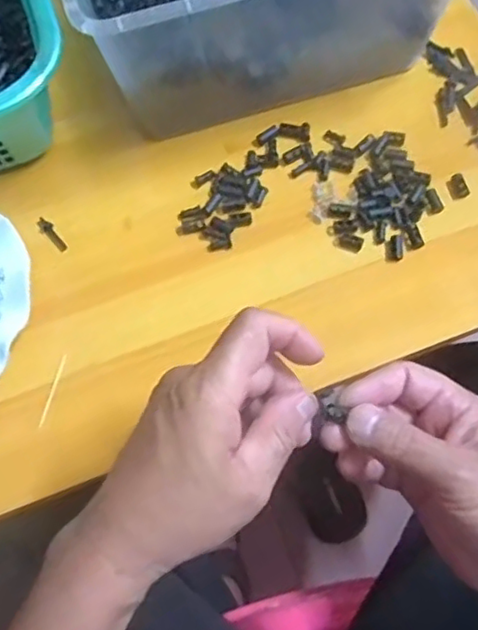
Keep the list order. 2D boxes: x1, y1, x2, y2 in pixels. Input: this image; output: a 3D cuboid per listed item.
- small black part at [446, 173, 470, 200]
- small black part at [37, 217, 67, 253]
[{"bbox_3d":[0.171,-0.100,0.494,0.015,0.005,0.020,-13,67,-4],"label":"small black part"},{"bbox_3d":[-0.146,-0.063,0.494,0.010,0.004,0.034,-35,70,-12],"label":"small black part"}]

